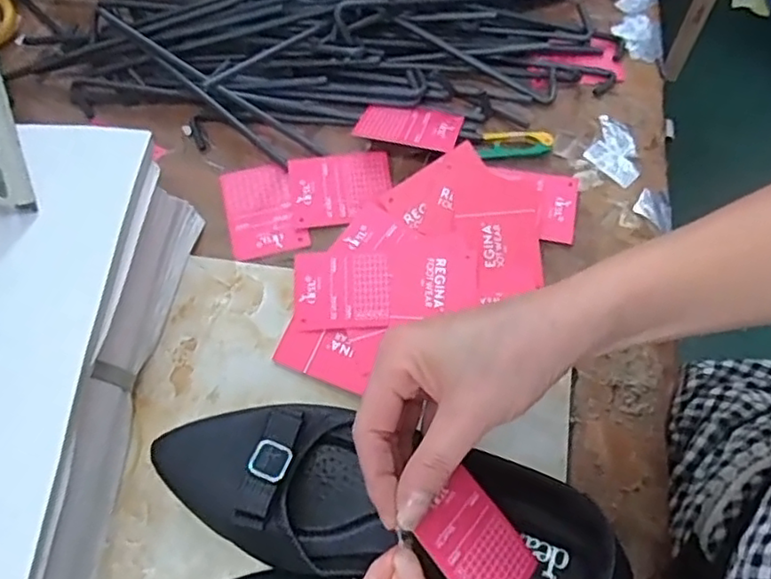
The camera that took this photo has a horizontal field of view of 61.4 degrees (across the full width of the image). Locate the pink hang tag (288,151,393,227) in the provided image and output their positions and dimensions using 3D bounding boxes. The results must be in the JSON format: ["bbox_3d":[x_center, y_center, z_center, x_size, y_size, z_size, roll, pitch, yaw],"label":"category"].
[{"bbox_3d":[-0.032,-0.073,0.471,0.073,0.006,0.054,-7,72,-6],"label":"pink hang tag"}]

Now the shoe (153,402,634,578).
[{"bbox_3d":[-0.002,0.120,0.357,0.245,0.061,0.082,16,69,9],"label":"shoe"}]

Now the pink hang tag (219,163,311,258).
[{"bbox_3d":[-0.088,-0.058,0.470,0.052,0.005,0.072,-14,67,-4],"label":"pink hang tag"}]

